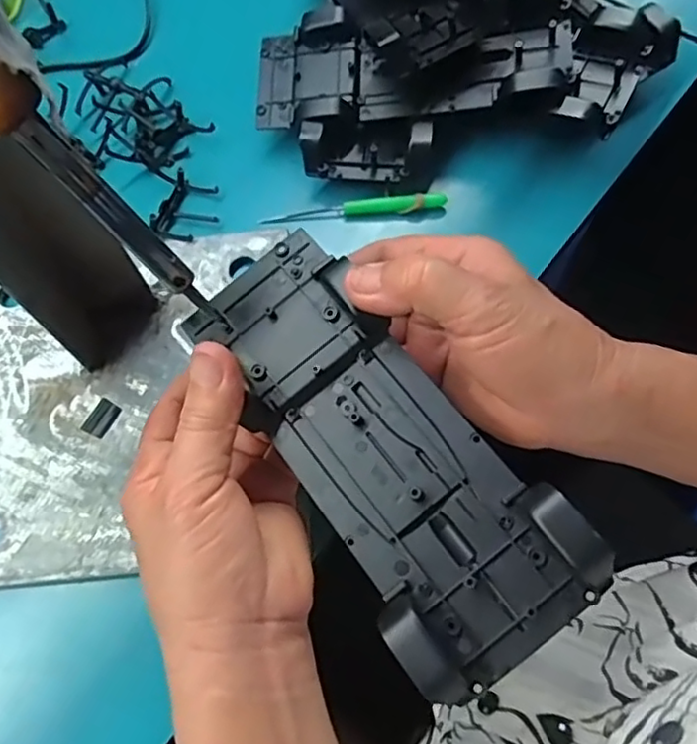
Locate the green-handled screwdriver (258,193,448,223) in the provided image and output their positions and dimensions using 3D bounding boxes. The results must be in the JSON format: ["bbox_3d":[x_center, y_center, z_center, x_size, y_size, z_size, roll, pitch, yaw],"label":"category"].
[{"bbox_3d":[0.005,-0.102,0.399,0.111,0.013,0.009,-3,67,1],"label":"green-handled screwdriver"}]

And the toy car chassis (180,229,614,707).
[{"bbox_3d":[0.008,0.026,0.254,0.073,0.033,0.193,-34,68,-12],"label":"toy car chassis"}]

